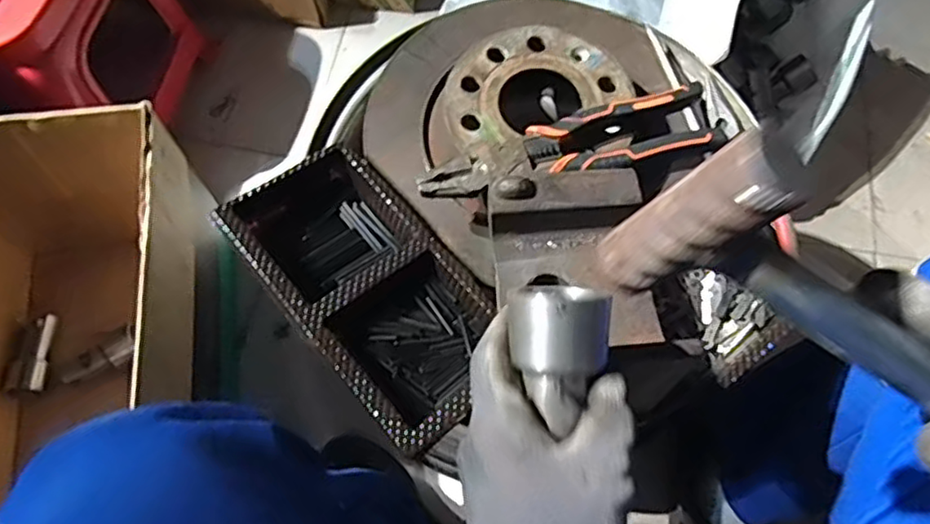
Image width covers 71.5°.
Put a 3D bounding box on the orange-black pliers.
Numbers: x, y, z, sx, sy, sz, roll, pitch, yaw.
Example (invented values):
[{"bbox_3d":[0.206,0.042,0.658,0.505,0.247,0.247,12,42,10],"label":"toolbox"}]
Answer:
[{"bbox_3d":[0.075,-0.080,0.468,0.216,0.023,0.057,-15,69,-7],"label":"orange-black pliers"}]

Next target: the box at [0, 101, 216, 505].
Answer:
[{"bbox_3d":[-0.402,0.086,0.656,0.261,0.262,0.385,-5,68,-3],"label":"box"}]

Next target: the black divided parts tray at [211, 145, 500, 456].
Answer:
[{"bbox_3d":[-0.063,0.014,0.466,0.128,0.051,0.227,-40,74,-16],"label":"black divided parts tray"}]

